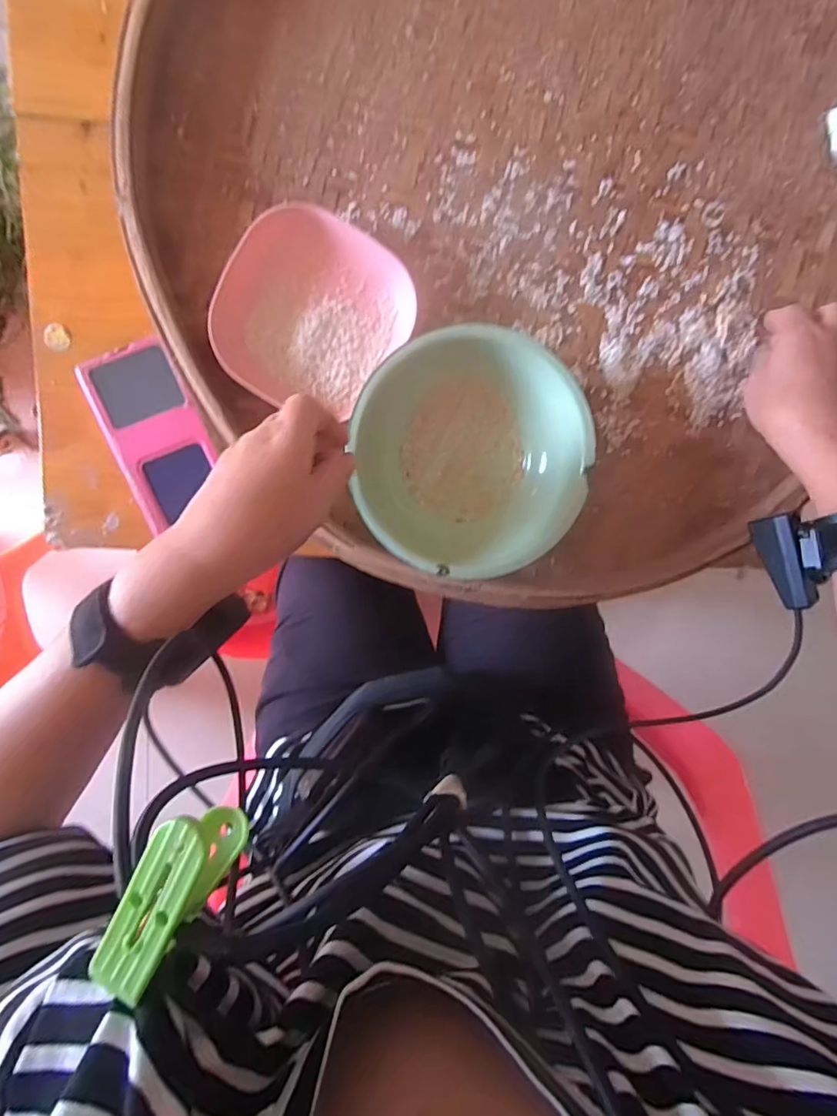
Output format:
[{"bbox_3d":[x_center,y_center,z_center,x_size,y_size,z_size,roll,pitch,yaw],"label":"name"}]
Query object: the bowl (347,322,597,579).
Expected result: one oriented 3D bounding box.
[{"bbox_3d":[0.041,-0.083,0.438,0.179,0.060,0.182,-1,98,-5],"label":"bowl"}]

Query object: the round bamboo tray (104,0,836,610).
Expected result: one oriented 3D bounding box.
[{"bbox_3d":[0.116,-0.289,0.421,0.641,0.058,0.630,-1,98,-5],"label":"round bamboo tray"}]

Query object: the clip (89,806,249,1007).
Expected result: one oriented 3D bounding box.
[{"bbox_3d":[-0.076,0.104,0.169,0.020,0.032,0.051,28,91,6],"label":"clip"}]

